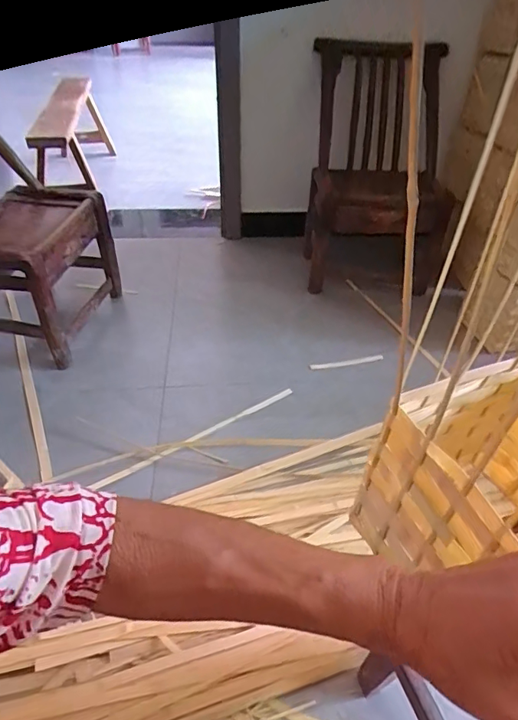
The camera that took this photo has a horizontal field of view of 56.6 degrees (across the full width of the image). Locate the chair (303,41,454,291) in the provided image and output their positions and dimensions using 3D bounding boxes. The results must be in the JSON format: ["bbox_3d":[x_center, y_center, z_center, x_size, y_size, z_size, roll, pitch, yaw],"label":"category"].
[{"bbox_3d":[0.363,-0.520,1.391,0.434,0.595,0.409,6,41,6],"label":"chair"}]

